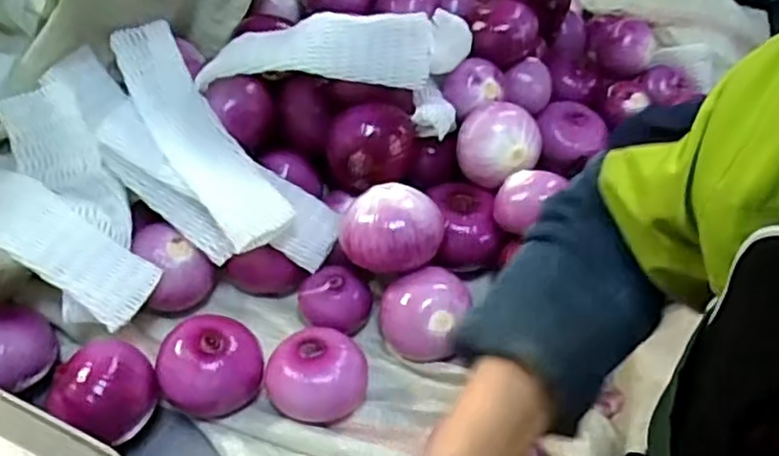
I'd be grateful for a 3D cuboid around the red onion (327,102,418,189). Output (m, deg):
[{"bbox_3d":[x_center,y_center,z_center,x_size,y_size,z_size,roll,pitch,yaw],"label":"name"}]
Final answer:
[{"bbox_3d":[-0.017,-0.076,0.691,0.085,0.071,0.077,3,52,2],"label":"red onion"}]

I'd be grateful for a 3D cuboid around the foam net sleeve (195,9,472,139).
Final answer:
[{"bbox_3d":[-0.048,-0.167,0.678,0.260,0.095,0.108,-1,52,0],"label":"foam net sleeve"}]

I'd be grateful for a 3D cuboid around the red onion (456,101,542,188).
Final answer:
[{"bbox_3d":[0.110,-0.081,0.692,0.079,0.063,0.073,0,52,0],"label":"red onion"}]

